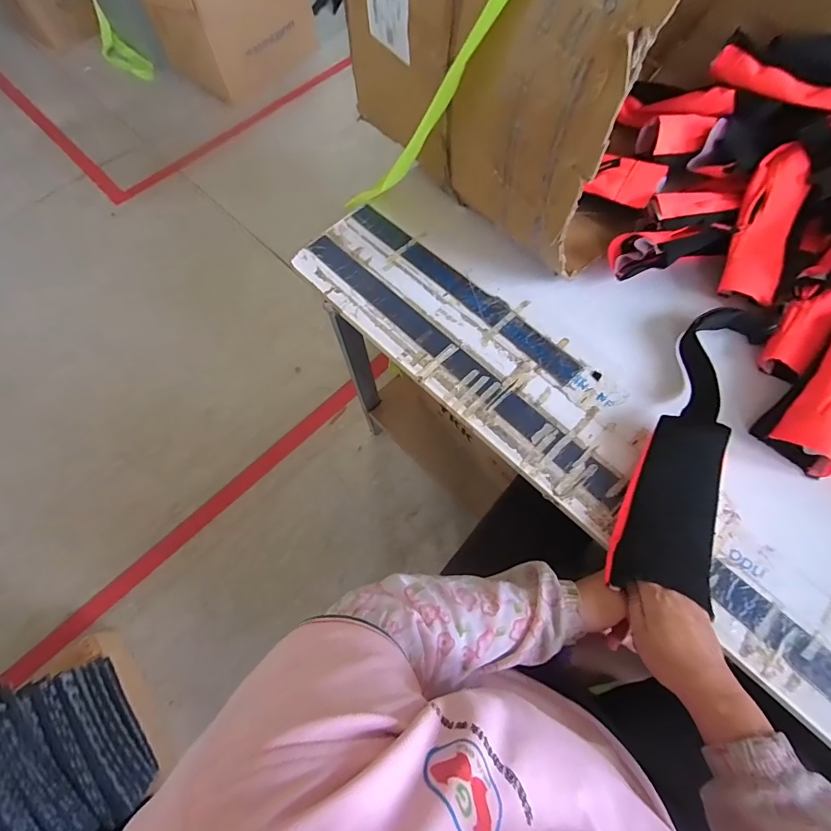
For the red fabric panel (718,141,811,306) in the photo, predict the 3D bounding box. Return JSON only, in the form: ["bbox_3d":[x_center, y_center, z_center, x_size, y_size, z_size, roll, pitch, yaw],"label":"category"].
[{"bbox_3d":[0.477,-0.261,0.590,0.077,0.033,0.207,14,95,9],"label":"red fabric panel"}]

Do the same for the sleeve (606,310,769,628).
[{"bbox_3d":[0.341,0.024,0.527,0.108,0.053,0.396,24,71,13],"label":"sleeve"}]

